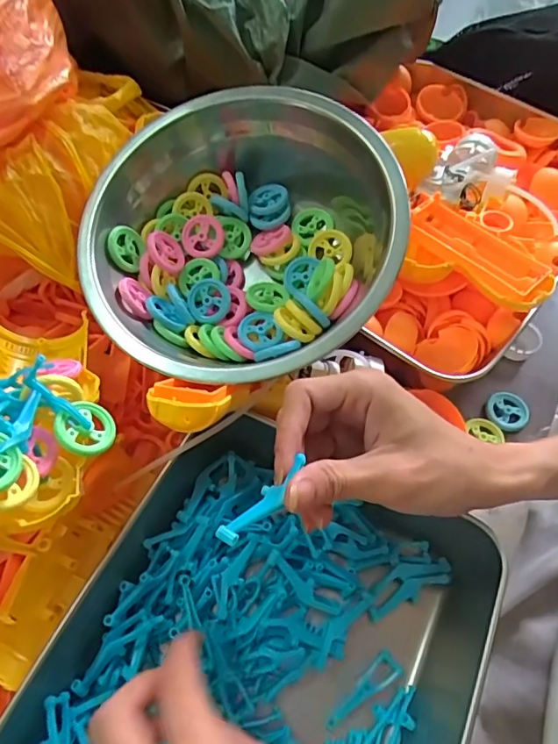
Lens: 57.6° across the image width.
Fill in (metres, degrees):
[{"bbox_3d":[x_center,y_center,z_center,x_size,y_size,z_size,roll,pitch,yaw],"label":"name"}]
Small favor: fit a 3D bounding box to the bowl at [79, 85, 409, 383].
[{"bbox_3d":[-0.025,-0.082,0.324,0.193,0.085,0.193,0,69,0],"label":"bowl"}]

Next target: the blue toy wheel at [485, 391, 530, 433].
[{"bbox_3d":[0.168,0.029,0.372,0.028,0.005,0.031,13,61,6],"label":"blue toy wheel"}]

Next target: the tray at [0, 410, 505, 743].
[{"bbox_3d":[-0.009,0.164,0.267,0.222,0.051,0.257,21,62,10],"label":"tray"}]

